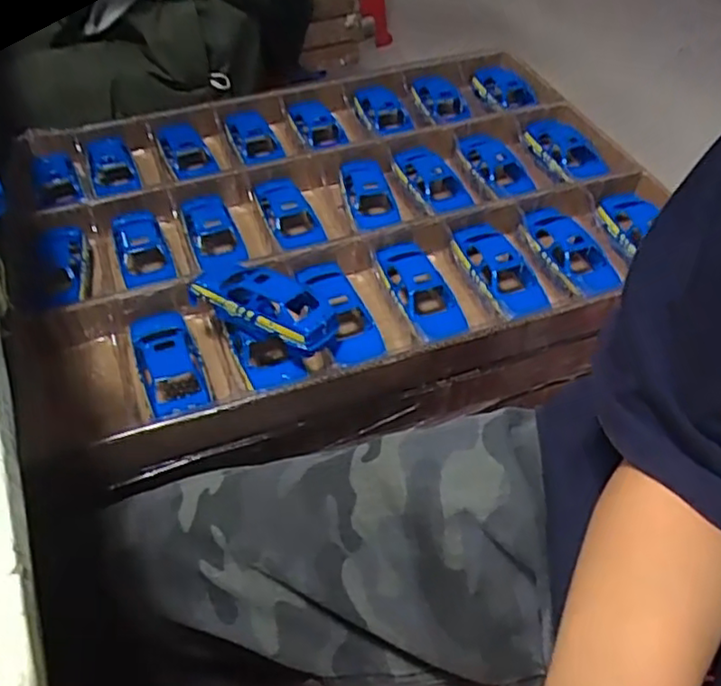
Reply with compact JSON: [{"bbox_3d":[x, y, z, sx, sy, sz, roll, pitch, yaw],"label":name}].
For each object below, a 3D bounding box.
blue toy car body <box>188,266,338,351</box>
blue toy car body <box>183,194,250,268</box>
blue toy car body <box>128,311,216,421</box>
[{"bbox_3d":[-0.082,-0.031,0.574,0.135,0.056,0.059,25,52,21],"label":"blue toy car body"},{"bbox_3d":[-0.149,-0.112,0.685,0.051,0.029,0.096,-17,50,-14],"label":"blue toy car body"},{"bbox_3d":[-0.159,0.012,0.561,0.051,0.031,0.122,-19,51,-16],"label":"blue toy car body"}]

